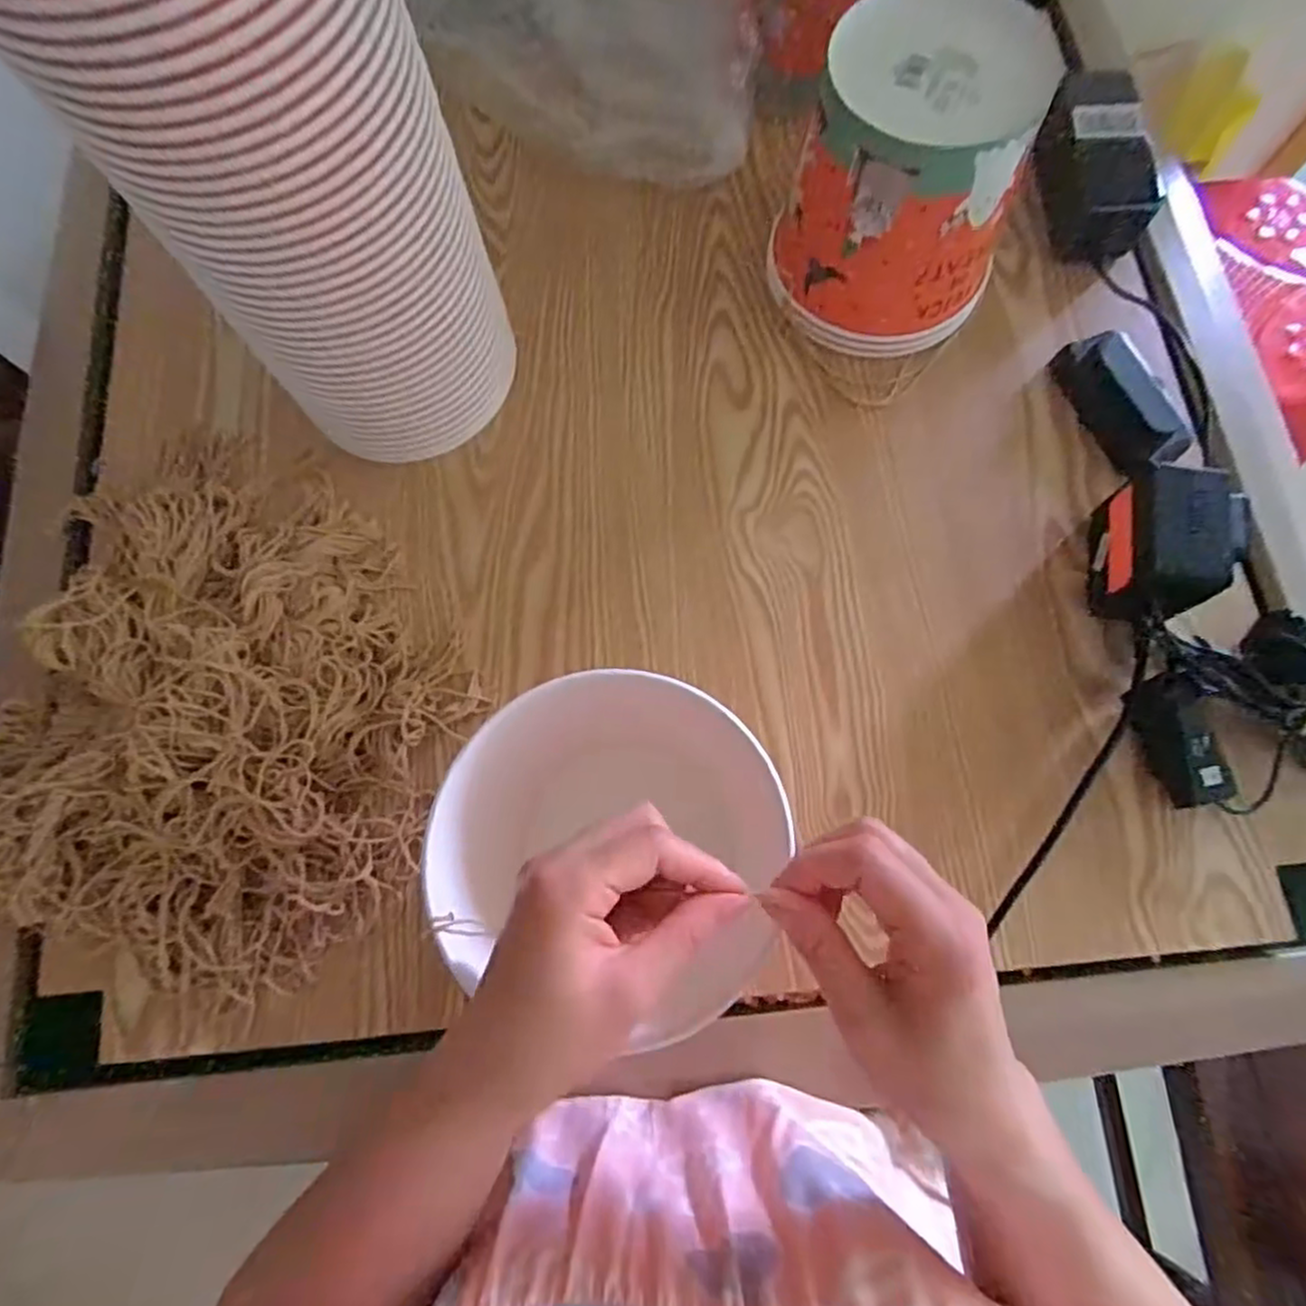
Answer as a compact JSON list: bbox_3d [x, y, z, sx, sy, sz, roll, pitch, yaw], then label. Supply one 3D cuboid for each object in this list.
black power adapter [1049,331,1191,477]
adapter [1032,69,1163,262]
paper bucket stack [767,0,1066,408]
[{"bbox_3d":[0.332,-0.179,0.498,0.046,0.027,0.106,-21,75,-4],"label":"black power adapter"},{"bbox_3d":[0.335,-0.372,0.536,0.059,0.055,0.130,-5,75,0],"label":"adapter"},{"bbox_3d":[0.165,-0.297,0.464,0.133,0.162,0.150,-30,76,-6],"label":"paper bucket stack"}]

